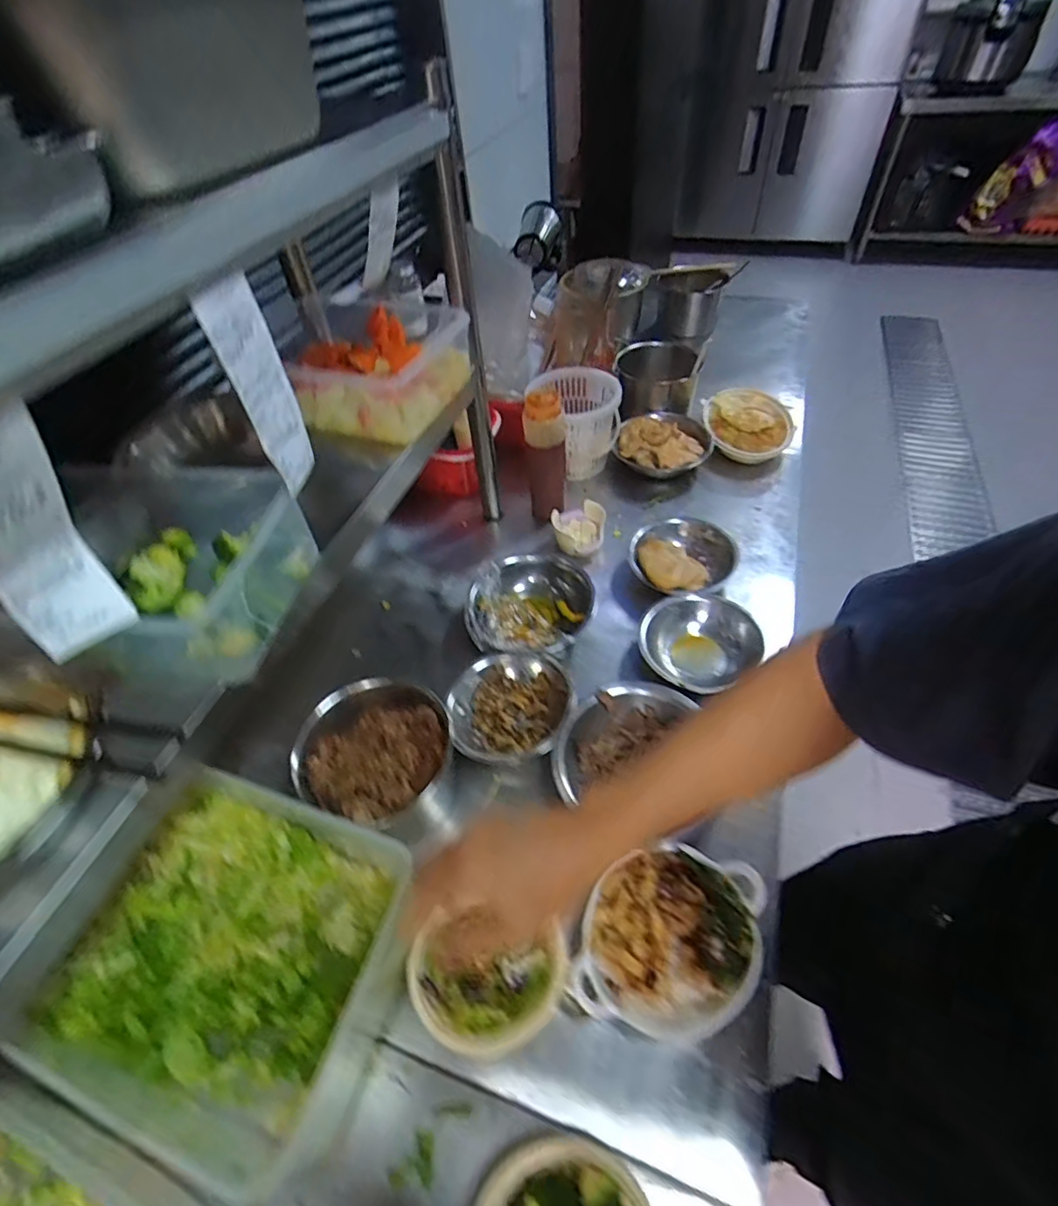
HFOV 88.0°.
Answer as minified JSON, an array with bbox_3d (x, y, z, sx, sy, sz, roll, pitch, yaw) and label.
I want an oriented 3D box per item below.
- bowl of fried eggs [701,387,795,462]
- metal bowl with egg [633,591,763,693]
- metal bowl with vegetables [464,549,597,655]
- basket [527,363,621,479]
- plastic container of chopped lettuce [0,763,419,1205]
[{"bbox_3d":[0.435,-0.352,1.099,0.174,0.063,0.227,10,51,14],"label":"bowl of fried eggs"},{"bbox_3d":[0.239,0.057,0.765,0.150,0.081,0.164,-3,49,4],"label":"metal bowl with egg"},{"bbox_3d":[0.004,0.003,0.823,0.175,0.081,0.181,-3,49,4],"label":"metal bowl with vegetables"},{"bbox_3d":[0.101,-0.357,1.067,0.146,0.161,0.169,-22,51,-12],"label":"basket"},{"bbox_3d":[-0.284,0.331,0.523,0.299,0.119,0.261,11,52,16],"label":"plastic container of chopped lettuce"}]

